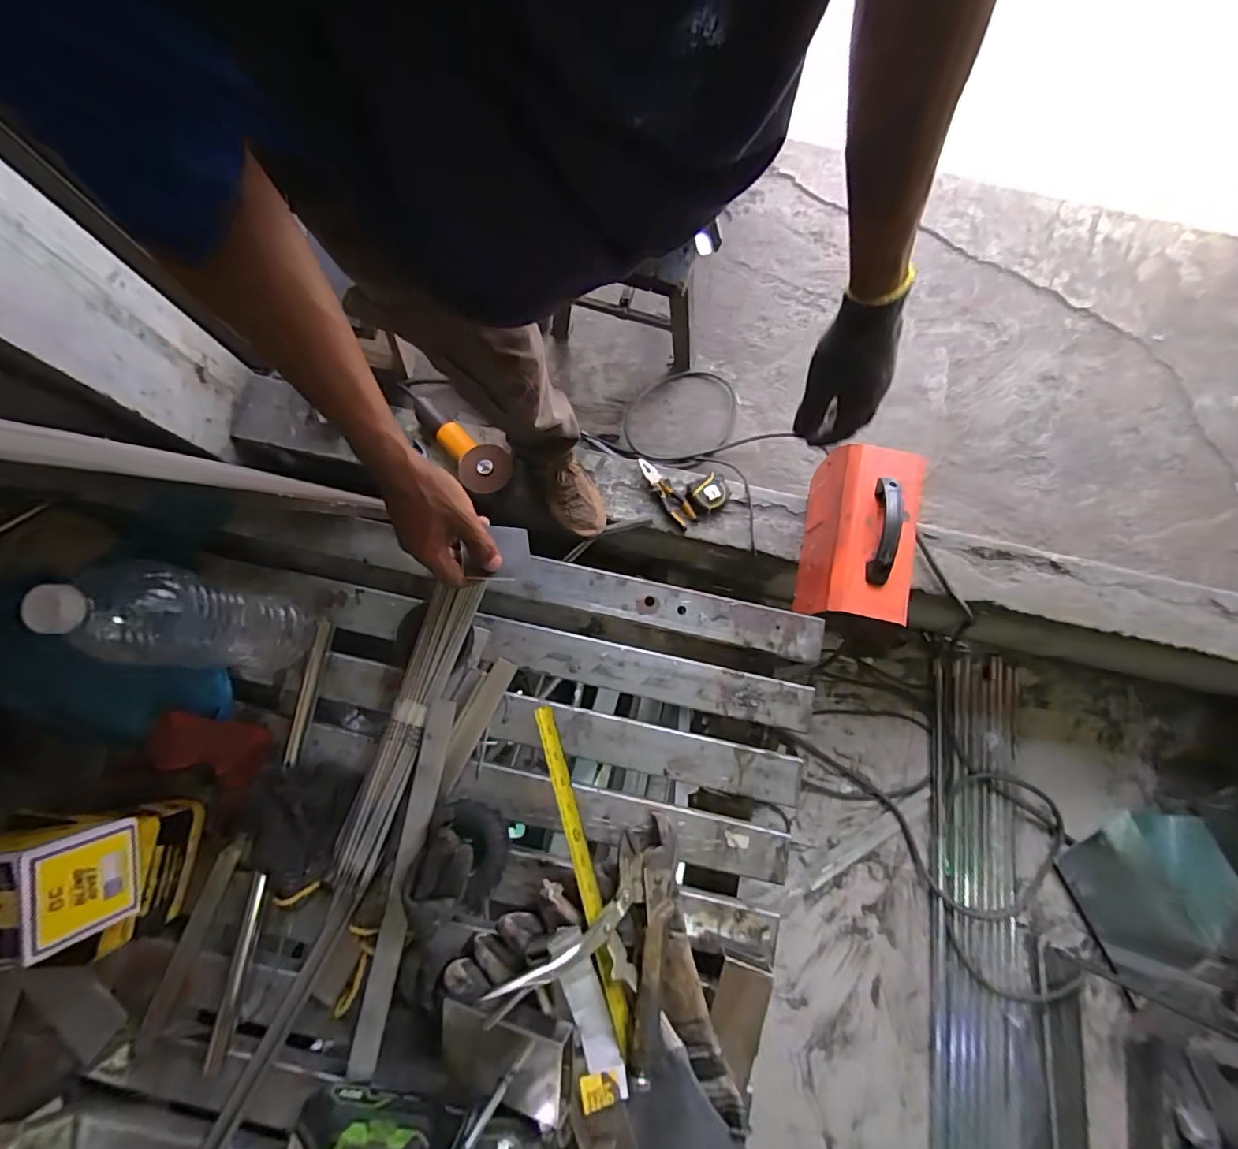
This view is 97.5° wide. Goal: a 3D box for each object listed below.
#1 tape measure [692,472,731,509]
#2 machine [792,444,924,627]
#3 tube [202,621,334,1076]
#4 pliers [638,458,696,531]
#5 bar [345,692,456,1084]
[{"bbox_3d":[0.194,-0.171,1.143,0.068,0.044,0.067,-34,80,-6],"label":"tape measure"},{"bbox_3d":[0.443,-0.072,1.014,0.153,0.211,0.324,12,79,3],"label":"machine"},{"bbox_3d":[-0.347,0.255,0.544,0.018,0.021,0.417,7,79,2],"label":"tube"},{"bbox_3d":[0.100,-0.177,1.149,0.044,0.026,0.175,-34,80,-6],"label":"pliers"},{"bbox_3d":[-0.211,0.299,0.528,0.028,0.006,0.349,10,84,0],"label":"bar"}]

